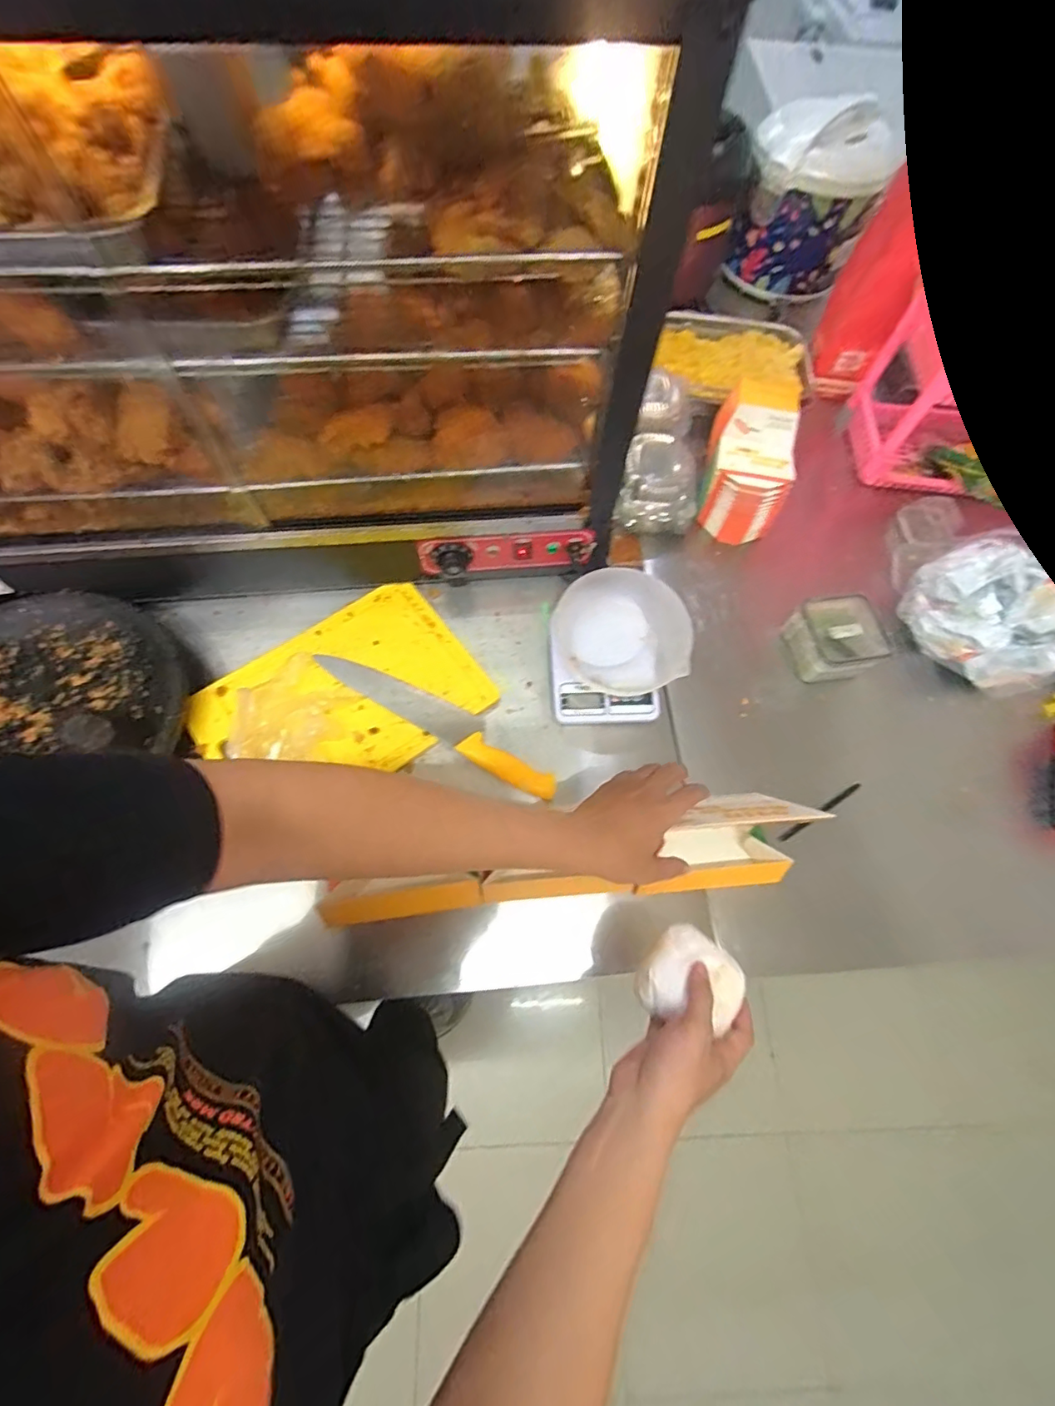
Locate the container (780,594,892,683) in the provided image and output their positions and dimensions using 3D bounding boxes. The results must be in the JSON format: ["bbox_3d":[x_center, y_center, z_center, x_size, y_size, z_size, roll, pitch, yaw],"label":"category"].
[{"bbox_3d":[0.422,-0.087,0.737,0.096,0.075,0.102,-10,68,-7],"label":"container"}]

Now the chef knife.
[{"bbox_3d":[-0.117,0.020,0.702,0.349,0.016,0.050,29,69,9],"label":"chef knife"}]

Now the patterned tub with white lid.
[{"bbox_3d":[0.505,-0.911,0.991,0.225,0.224,0.264,15,67,3],"label":"patterned tub with white lid"}]

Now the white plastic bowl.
[{"bbox_3d":[0.131,-0.099,0.711,0.175,0.054,0.167,1,67,-2],"label":"white plastic bowl"}]

